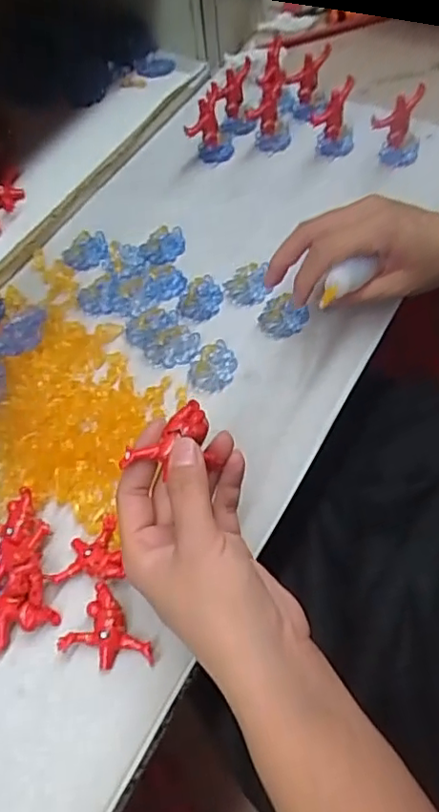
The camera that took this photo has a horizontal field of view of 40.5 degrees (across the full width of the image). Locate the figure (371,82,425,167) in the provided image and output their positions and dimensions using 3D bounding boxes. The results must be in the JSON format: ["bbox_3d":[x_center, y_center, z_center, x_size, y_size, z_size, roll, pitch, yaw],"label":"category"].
[{"bbox_3d":[0.143,-0.223,0.473,0.037,0.050,0.031,21,64,15],"label":"figure"}]

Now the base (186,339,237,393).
[{"bbox_3d":[-0.004,-0.026,0.394,0.026,0.010,0.038,34,68,21],"label":"base"}]

